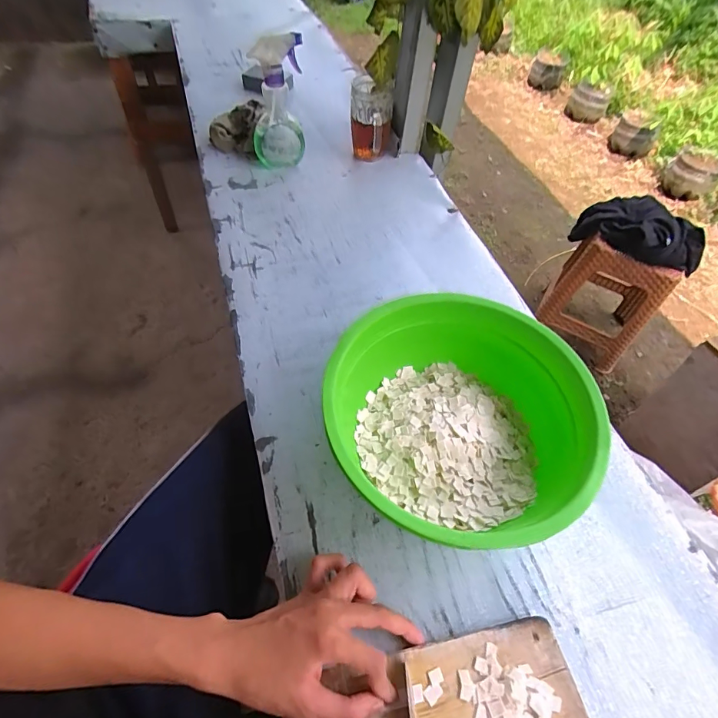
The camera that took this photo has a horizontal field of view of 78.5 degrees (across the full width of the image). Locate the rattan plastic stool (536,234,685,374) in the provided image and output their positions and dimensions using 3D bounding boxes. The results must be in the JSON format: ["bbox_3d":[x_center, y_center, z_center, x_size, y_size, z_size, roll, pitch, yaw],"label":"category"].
[{"bbox_3d":[0.937,-0.261,1.649,0.351,0.420,0.383,35,58,19],"label":"rattan plastic stool"}]

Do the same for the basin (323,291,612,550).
[{"bbox_3d":[0.086,0.069,0.442,0.231,0.091,0.241,3,54,-4],"label":"basin"}]

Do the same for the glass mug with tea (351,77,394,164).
[{"bbox_3d":[0.023,-0.444,0.821,0.079,0.115,0.098,4,54,-3],"label":"glass mug with tea"}]

